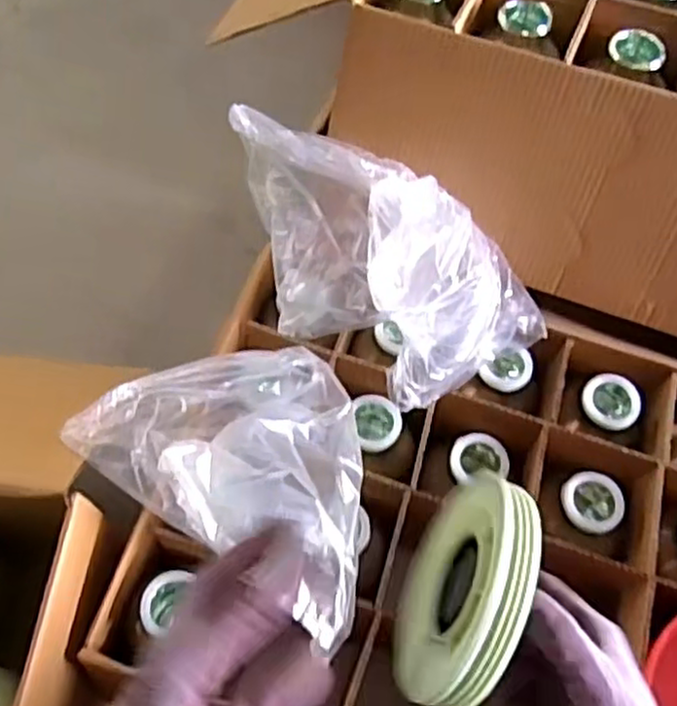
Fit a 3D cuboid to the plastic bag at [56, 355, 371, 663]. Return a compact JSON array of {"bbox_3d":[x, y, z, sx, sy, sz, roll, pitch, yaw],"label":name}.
[{"bbox_3d":[-0.068,0.074,0.624,0.288,0.107,0.199,33,66,14],"label":"plastic bag"}]

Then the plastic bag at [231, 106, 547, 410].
[{"bbox_3d":[0.021,-0.115,0.730,0.381,0.133,0.193,39,68,17],"label":"plastic bag"}]

